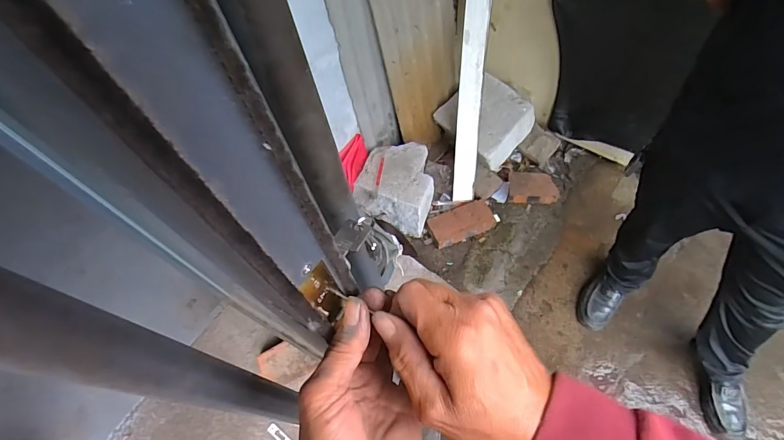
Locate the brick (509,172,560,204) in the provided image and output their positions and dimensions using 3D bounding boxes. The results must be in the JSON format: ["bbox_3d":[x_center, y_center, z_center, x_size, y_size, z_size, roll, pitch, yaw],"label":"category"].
[{"bbox_3d":[0.490,-0.111,1.381,0.159,0.050,0.107,0,91,13],"label":"brick"}]

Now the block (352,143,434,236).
[{"bbox_3d":[0.014,-0.109,1.303,0.241,0.164,0.242,4,60,8],"label":"block"}]

